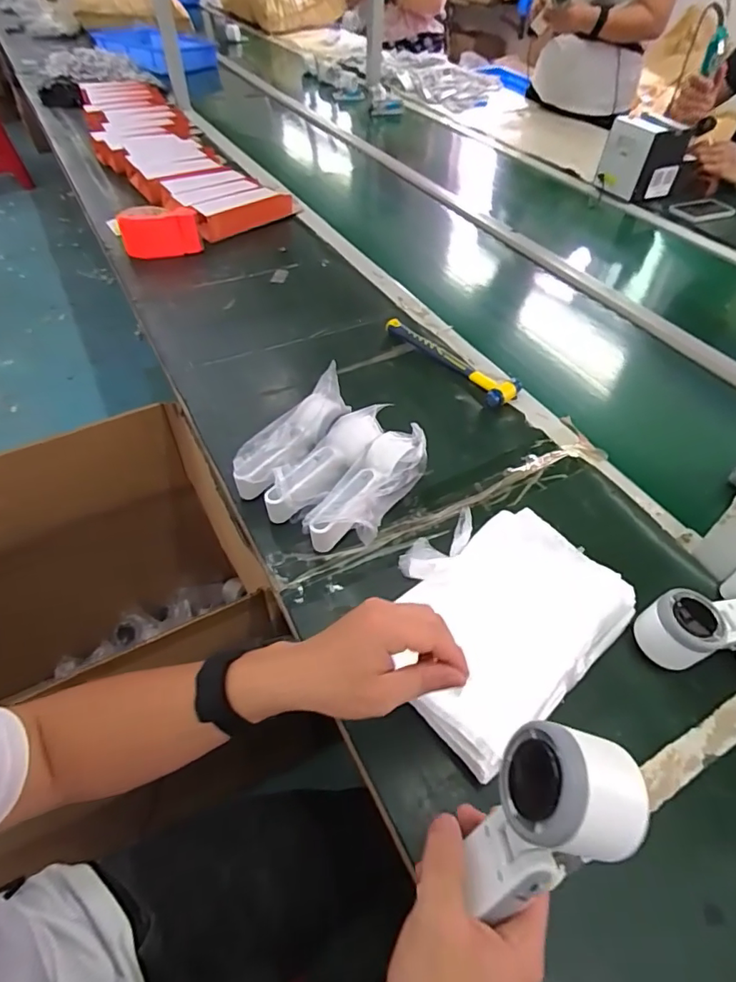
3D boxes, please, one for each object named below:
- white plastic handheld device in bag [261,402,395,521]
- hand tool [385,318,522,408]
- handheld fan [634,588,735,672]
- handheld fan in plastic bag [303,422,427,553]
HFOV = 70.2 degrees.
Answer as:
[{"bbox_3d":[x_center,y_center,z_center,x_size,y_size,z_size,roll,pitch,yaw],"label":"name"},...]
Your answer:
[{"bbox_3d":[-0.045,-0.035,0.598,0.062,0.045,0.177,36,73,28],"label":"white plastic handheld device in bag"},{"bbox_3d":[0.111,-0.197,0.786,0.051,0.023,0.249,-37,58,-25],"label":"hand tool"},{"bbox_3d":[0.335,0.118,0.488,0.163,0.052,0.059,-13,51,-9],"label":"handheld fan"},{"bbox_3d":[0.005,0.001,0.592,0.067,0.063,0.173,28,56,22],"label":"handheld fan in plastic bag"}]

